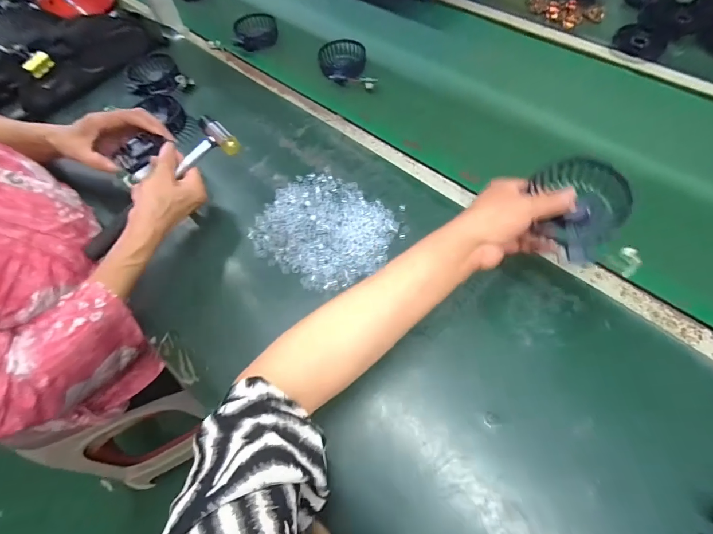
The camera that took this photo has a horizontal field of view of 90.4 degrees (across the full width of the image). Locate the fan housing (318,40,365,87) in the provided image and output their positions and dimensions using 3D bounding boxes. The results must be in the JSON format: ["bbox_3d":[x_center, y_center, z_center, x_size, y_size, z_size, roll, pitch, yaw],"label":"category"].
[{"bbox_3d":[-0.027,-0.379,0.657,0.084,0.027,0.096,2,62,5],"label":"fan housing"}]

